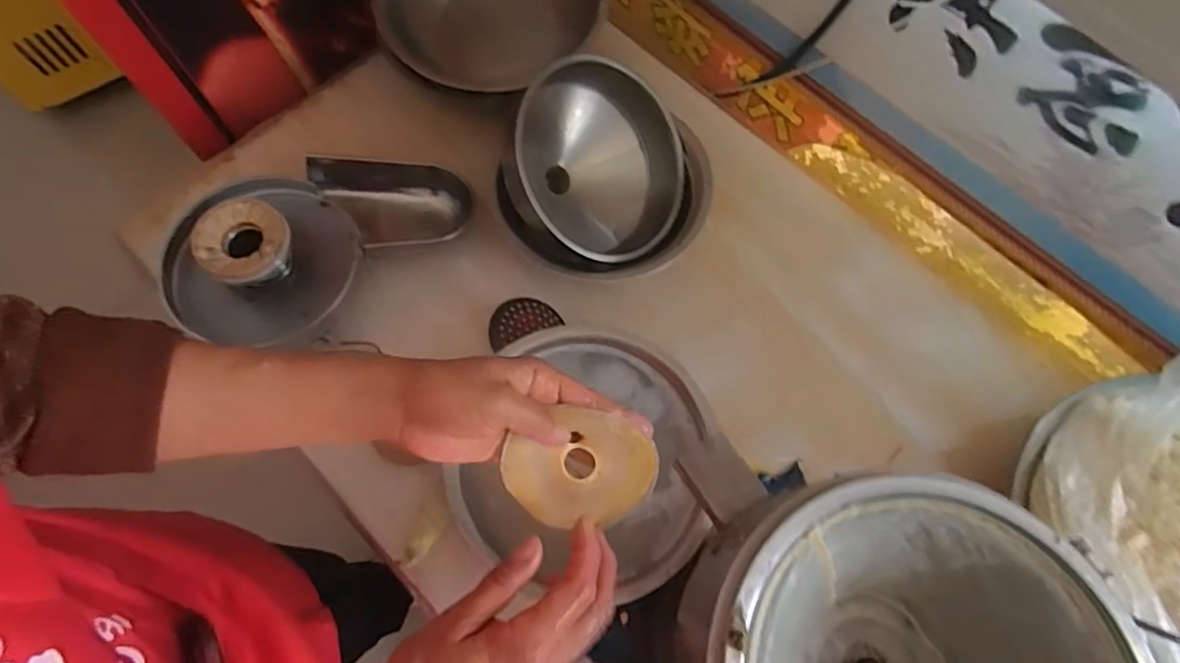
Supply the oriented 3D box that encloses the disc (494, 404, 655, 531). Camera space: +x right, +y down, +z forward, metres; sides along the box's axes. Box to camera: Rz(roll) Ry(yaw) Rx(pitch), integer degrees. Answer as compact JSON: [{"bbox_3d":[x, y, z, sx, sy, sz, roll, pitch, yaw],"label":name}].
[{"bbox_3d":[-0.005,0.090,0.409,0.093,0.009,0.087,0,112,-1],"label":"disc"}]

